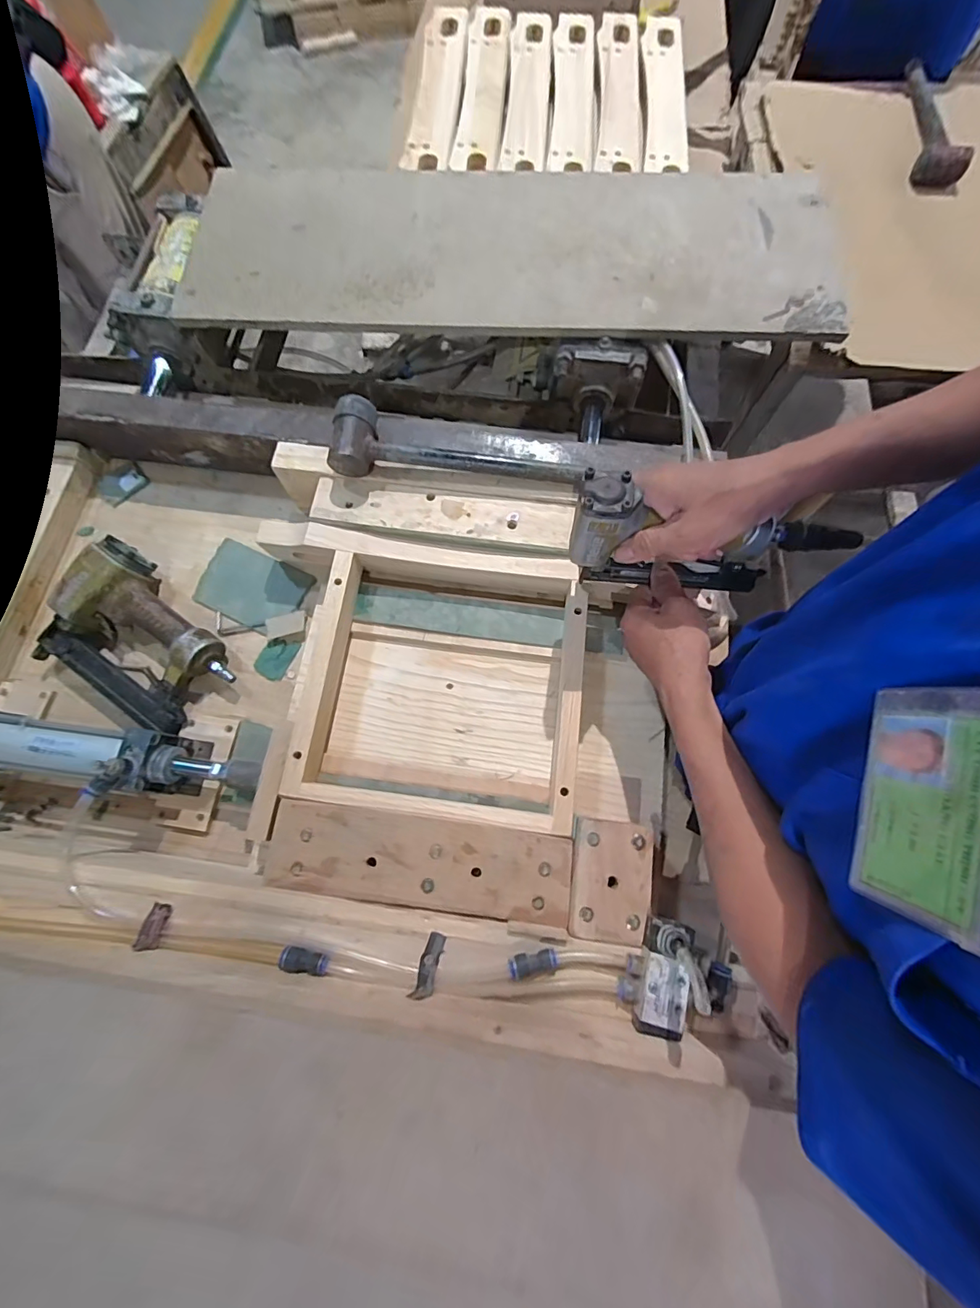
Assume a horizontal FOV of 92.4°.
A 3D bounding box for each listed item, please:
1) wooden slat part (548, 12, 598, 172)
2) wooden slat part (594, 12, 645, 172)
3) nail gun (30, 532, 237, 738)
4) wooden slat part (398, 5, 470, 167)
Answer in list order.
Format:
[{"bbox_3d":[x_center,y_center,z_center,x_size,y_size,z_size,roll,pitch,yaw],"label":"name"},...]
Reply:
[{"bbox_3d":[0.136,-0.920,0.765,0.069,0.016,0.399,3,73,5],"label":"wooden slat part"},{"bbox_3d":[0.211,-0.909,0.757,0.069,0.014,0.382,5,74,-3],"label":"wooden slat part"},{"bbox_3d":[-0.405,-0.014,0.532,0.217,0.056,0.154,37,76,11],"label":"nail gun"},{"bbox_3d":[-0.083,-0.938,0.769,0.072,0.025,0.405,7,74,-9],"label":"wooden slat part"}]

